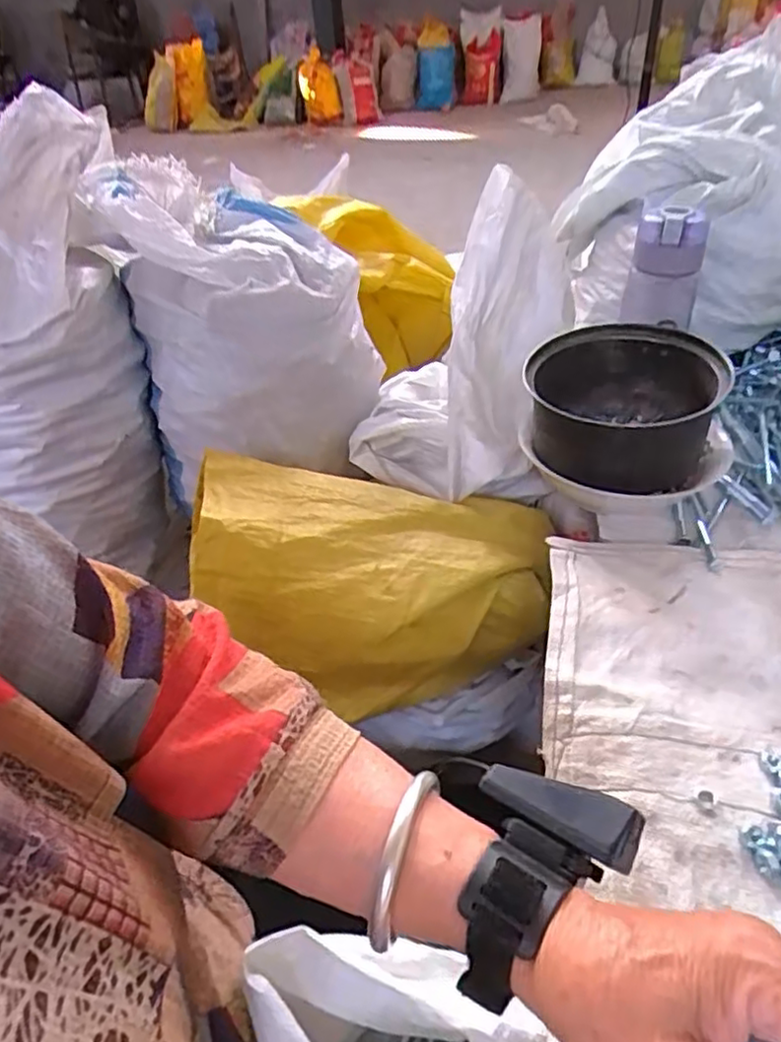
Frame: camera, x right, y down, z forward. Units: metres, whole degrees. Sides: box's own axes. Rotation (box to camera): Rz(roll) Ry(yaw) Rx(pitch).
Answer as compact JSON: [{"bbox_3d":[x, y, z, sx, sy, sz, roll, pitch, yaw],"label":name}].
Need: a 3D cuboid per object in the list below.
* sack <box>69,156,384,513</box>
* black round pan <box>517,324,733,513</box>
[{"bbox_3d":[-0.159,-0.216,0.716,0.249,0.291,0.265,-21,42,-17],"label":"sack"},{"bbox_3d":[0.222,-0.089,0.612,0.173,0.128,0.177,9,42,17],"label":"black round pan"}]

